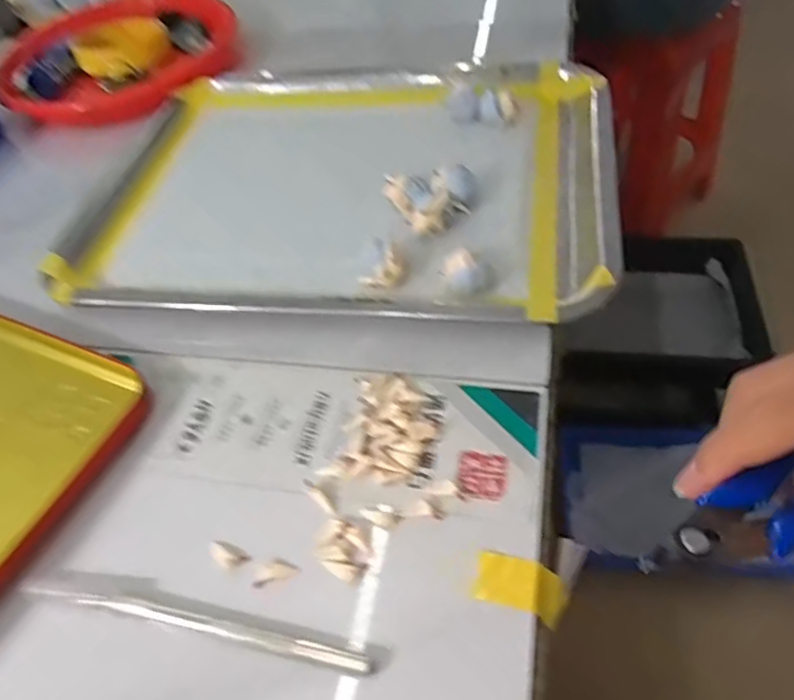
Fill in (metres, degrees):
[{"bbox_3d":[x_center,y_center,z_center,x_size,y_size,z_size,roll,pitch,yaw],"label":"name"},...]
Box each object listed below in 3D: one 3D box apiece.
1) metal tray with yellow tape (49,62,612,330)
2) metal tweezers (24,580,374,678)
[{"bbox_3d":[-0.038,-0.135,0.436,0.353,0.027,0.289,6,52,11],"label":"metal tray with yellow tape"},{"bbox_3d":[-0.086,0.112,0.256,0.155,0.004,0.008,8,52,12],"label":"metal tweezers"}]

